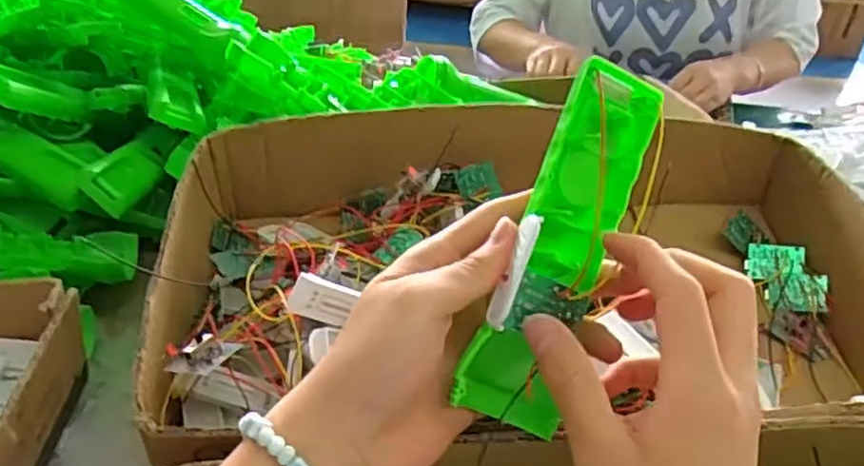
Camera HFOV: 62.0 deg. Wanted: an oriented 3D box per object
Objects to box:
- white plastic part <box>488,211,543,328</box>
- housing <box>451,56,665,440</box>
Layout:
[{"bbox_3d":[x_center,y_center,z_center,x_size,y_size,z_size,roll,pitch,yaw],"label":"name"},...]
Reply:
[{"bbox_3d":[0.034,0.016,0.297,0.010,0.049,0.008,19,-7,20],"label":"white plastic part"},{"bbox_3d":[0.058,0.003,0.318,0.049,0.162,0.026,24,-9,-13],"label":"housing"}]

